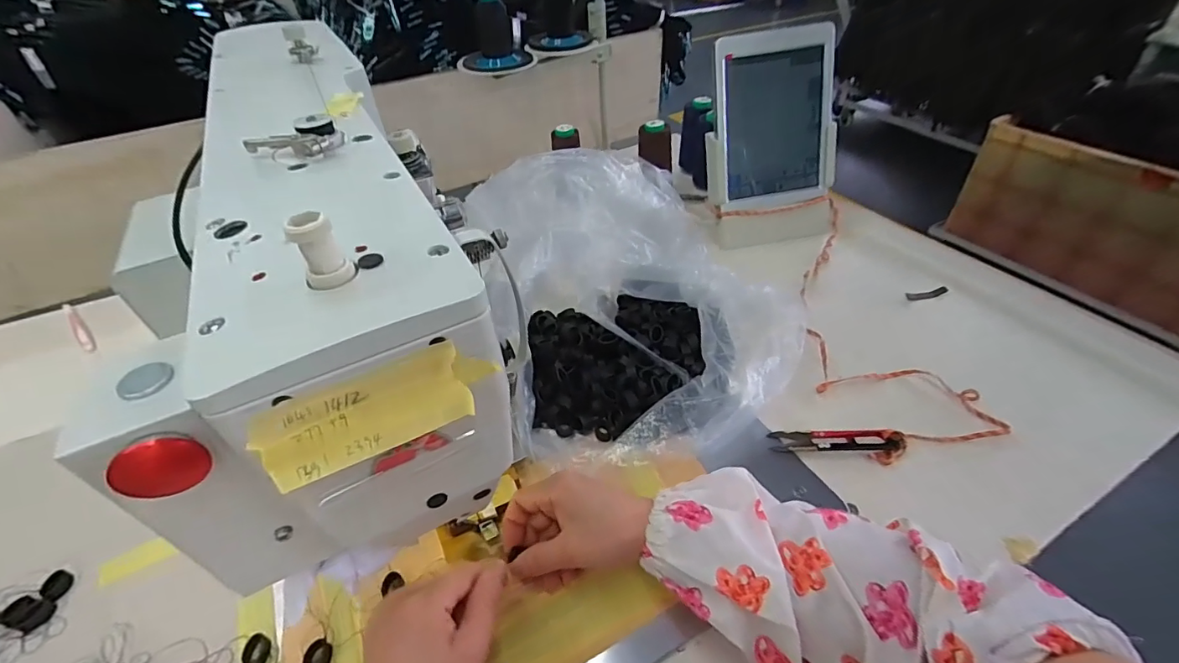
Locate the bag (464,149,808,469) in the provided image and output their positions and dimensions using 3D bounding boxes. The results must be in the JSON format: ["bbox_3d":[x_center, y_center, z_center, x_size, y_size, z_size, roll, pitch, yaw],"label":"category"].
[{"bbox_3d":[0.040,-0.040,0.471,0.263,0.163,0.274,-19,45,-16],"label":"bag"}]

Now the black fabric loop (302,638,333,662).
[{"bbox_3d":[-0.179,0.215,0.327,0.015,0.011,0.020,12,45,15],"label":"black fabric loop"}]

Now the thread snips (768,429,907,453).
[{"bbox_3d":[0.214,0.092,0.429,0.103,0.016,0.024,0,43,3],"label":"thread snips"}]

